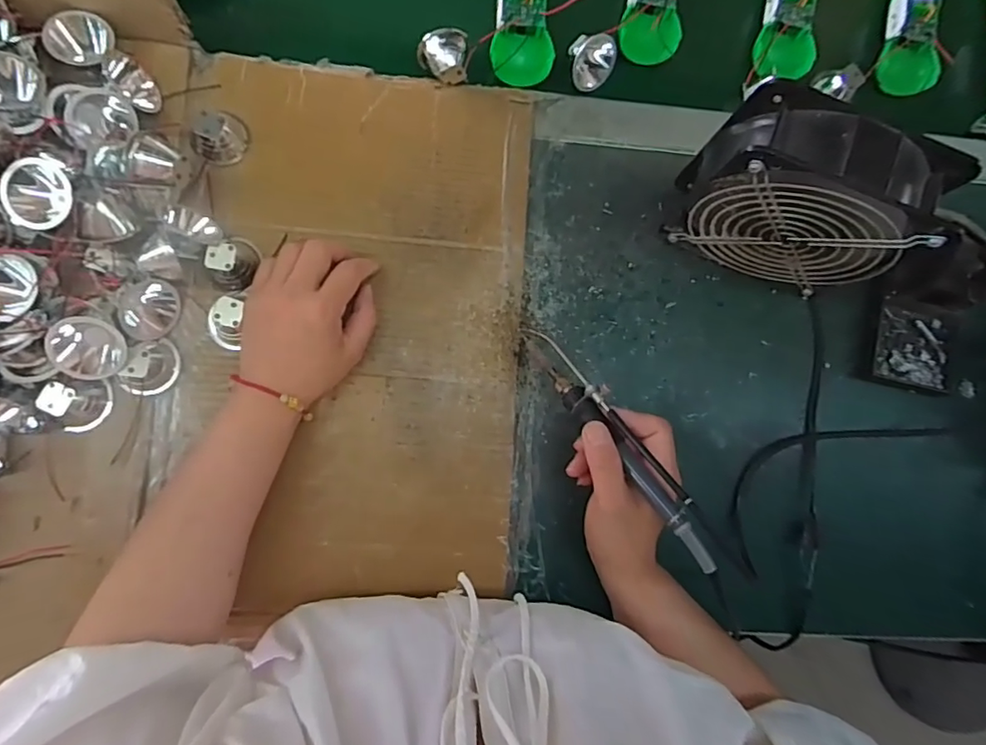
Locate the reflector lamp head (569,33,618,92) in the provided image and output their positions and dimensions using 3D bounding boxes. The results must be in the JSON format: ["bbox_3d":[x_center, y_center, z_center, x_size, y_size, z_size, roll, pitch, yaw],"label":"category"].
[{"bbox_3d":[0.084,-0.263,0.470,0.039,0.029,0.033,13,82,-4],"label":"reflector lamp head"}]

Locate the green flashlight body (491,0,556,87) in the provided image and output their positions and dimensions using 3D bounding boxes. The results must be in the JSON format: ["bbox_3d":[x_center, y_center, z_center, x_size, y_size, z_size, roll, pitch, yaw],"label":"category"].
[{"bbox_3d":[0.025,-0.323,0.469,0.049,0.021,0.154,1,83,-6],"label":"green flashlight body"}]

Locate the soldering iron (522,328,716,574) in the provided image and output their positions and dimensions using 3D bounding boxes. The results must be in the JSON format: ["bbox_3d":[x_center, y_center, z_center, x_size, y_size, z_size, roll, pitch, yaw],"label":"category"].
[{"bbox_3d":[0.078,0.038,0.371,0.020,0.024,0.202,-31,61,-9],"label":"soldering iron"}]

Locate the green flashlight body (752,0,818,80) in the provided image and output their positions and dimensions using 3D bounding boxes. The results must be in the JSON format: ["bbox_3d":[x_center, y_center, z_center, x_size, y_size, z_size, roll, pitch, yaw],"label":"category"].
[{"bbox_3d":[0.260,-0.326,0.479,0.043,0.028,0.144,13,82,-4],"label":"green flashlight body"}]

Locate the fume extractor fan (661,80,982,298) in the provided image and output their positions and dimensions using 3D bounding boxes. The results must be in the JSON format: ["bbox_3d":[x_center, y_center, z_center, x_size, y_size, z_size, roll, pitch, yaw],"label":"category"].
[{"bbox_3d":[0.204,-0.116,0.385,0.138,0.148,0.056,27,81,-2],"label":"fume extractor fan"}]

